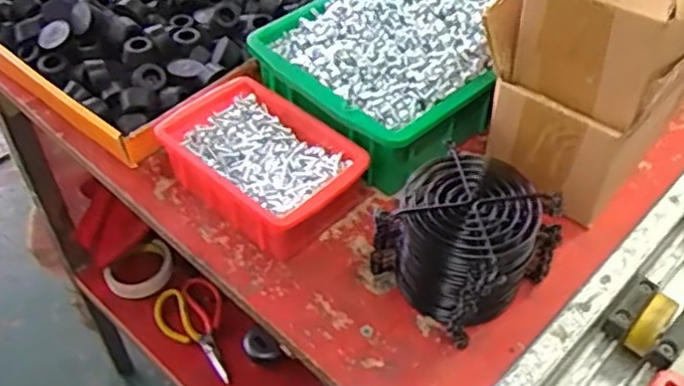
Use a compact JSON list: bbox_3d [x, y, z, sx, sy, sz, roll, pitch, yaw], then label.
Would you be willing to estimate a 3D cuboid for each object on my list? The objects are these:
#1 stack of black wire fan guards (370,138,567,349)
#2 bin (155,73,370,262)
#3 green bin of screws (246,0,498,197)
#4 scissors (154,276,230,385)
[{"bbox_3d":[0.086,0.029,0.481,0.095,0.094,0.098,-34,56,-27],"label":"stack of black wire fan guards"},{"bbox_3d":[-0.063,-0.023,0.547,0.152,0.045,0.107,33,56,26],"label":"bin"},{"bbox_3d":[0.060,-0.120,0.611,0.235,0.074,0.191,-33,56,-26],"label":"green bin of screws"},{"bbox_3d":[-0.199,0.190,0.956,0.088,0.020,0.160,-19,51,-16],"label":"scissors"}]

